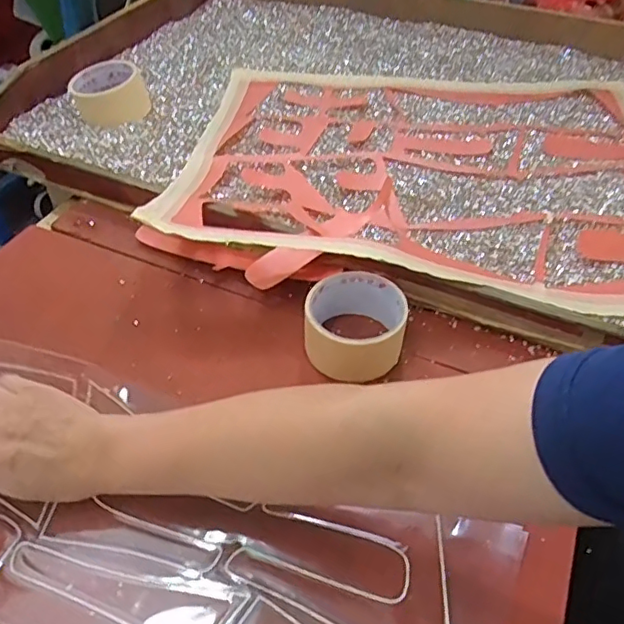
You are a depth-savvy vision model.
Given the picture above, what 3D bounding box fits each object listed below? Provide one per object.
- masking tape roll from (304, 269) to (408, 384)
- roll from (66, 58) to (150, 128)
[{"bbox_3d":[0.039,0.008,0.516,0.085,0.053,0.084,0,48,0],"label":"masking tape roll"},{"bbox_3d":[-0.265,-0.289,0.759,0.088,0.044,0.088,0,48,0],"label":"roll"}]

